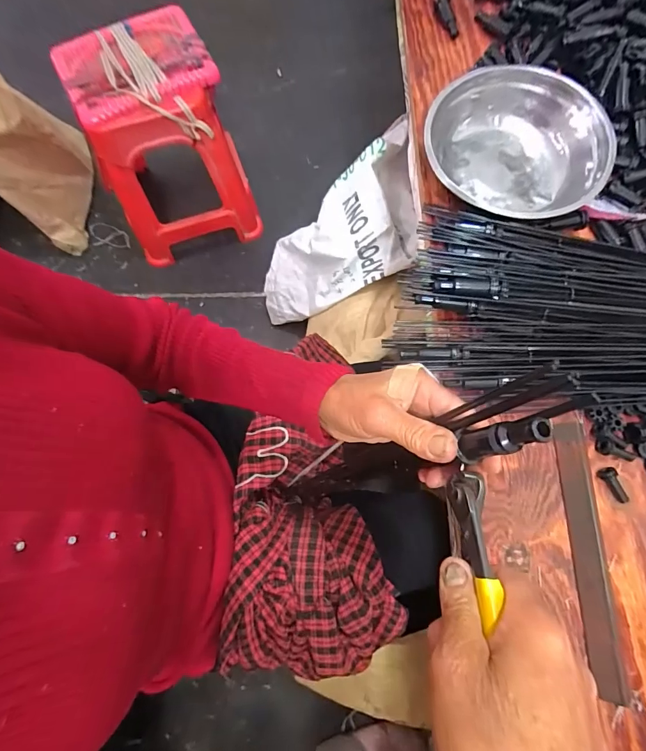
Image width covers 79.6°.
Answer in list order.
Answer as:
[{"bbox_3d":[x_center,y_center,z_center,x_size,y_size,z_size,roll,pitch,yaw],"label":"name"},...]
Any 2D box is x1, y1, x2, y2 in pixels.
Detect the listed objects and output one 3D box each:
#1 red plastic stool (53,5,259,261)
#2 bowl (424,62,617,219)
[{"bbox_3d":[-0.443,-0.629,1.121,0.380,0.483,0.326,-24,77,-6],"label":"red plastic stool"},{"bbox_3d":[0.235,-0.283,0.487,0.217,0.084,0.191,14,76,3],"label":"bowl"}]

